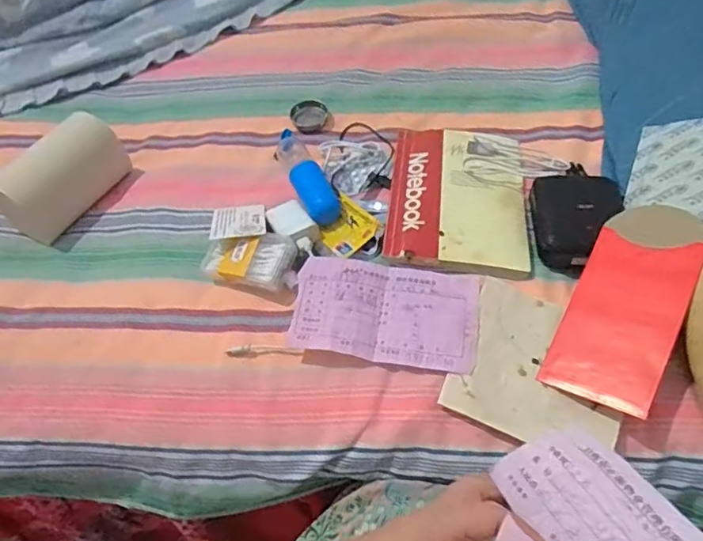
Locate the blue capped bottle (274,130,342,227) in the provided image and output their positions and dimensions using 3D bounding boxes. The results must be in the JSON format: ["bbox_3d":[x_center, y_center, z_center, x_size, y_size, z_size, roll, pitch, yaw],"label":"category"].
[{"bbox_3d":[-0.052,-0.106,0.587,0.037,0.030,0.142,-23,56,-11],"label":"blue capped bottle"}]

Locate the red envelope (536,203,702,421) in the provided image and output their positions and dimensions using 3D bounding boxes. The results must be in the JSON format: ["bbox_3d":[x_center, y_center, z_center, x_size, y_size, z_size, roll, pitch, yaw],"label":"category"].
[{"bbox_3d":[0.234,0.026,0.454,0.085,0.010,0.182,18,72,38],"label":"red envelope"}]

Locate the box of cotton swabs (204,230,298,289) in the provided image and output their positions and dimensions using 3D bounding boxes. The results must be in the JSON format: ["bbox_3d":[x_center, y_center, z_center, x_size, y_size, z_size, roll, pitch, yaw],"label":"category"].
[{"bbox_3d":[-0.098,-0.013,0.525,0.080,0.031,0.058,17,58,16],"label":"box of cotton swabs"}]

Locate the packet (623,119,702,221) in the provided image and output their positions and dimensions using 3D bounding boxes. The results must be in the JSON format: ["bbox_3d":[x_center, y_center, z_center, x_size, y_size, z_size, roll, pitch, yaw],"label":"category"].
[{"bbox_3d":[0.314,-0.095,0.506,0.099,0.004,0.124,2,60,48],"label":"packet"}]

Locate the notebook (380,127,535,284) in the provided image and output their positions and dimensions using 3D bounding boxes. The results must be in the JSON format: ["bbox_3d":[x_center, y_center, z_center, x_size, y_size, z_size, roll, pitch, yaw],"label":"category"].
[{"bbox_3d":[0.113,-0.080,0.562,0.138,0.018,0.199,4,56,9],"label":"notebook"}]

